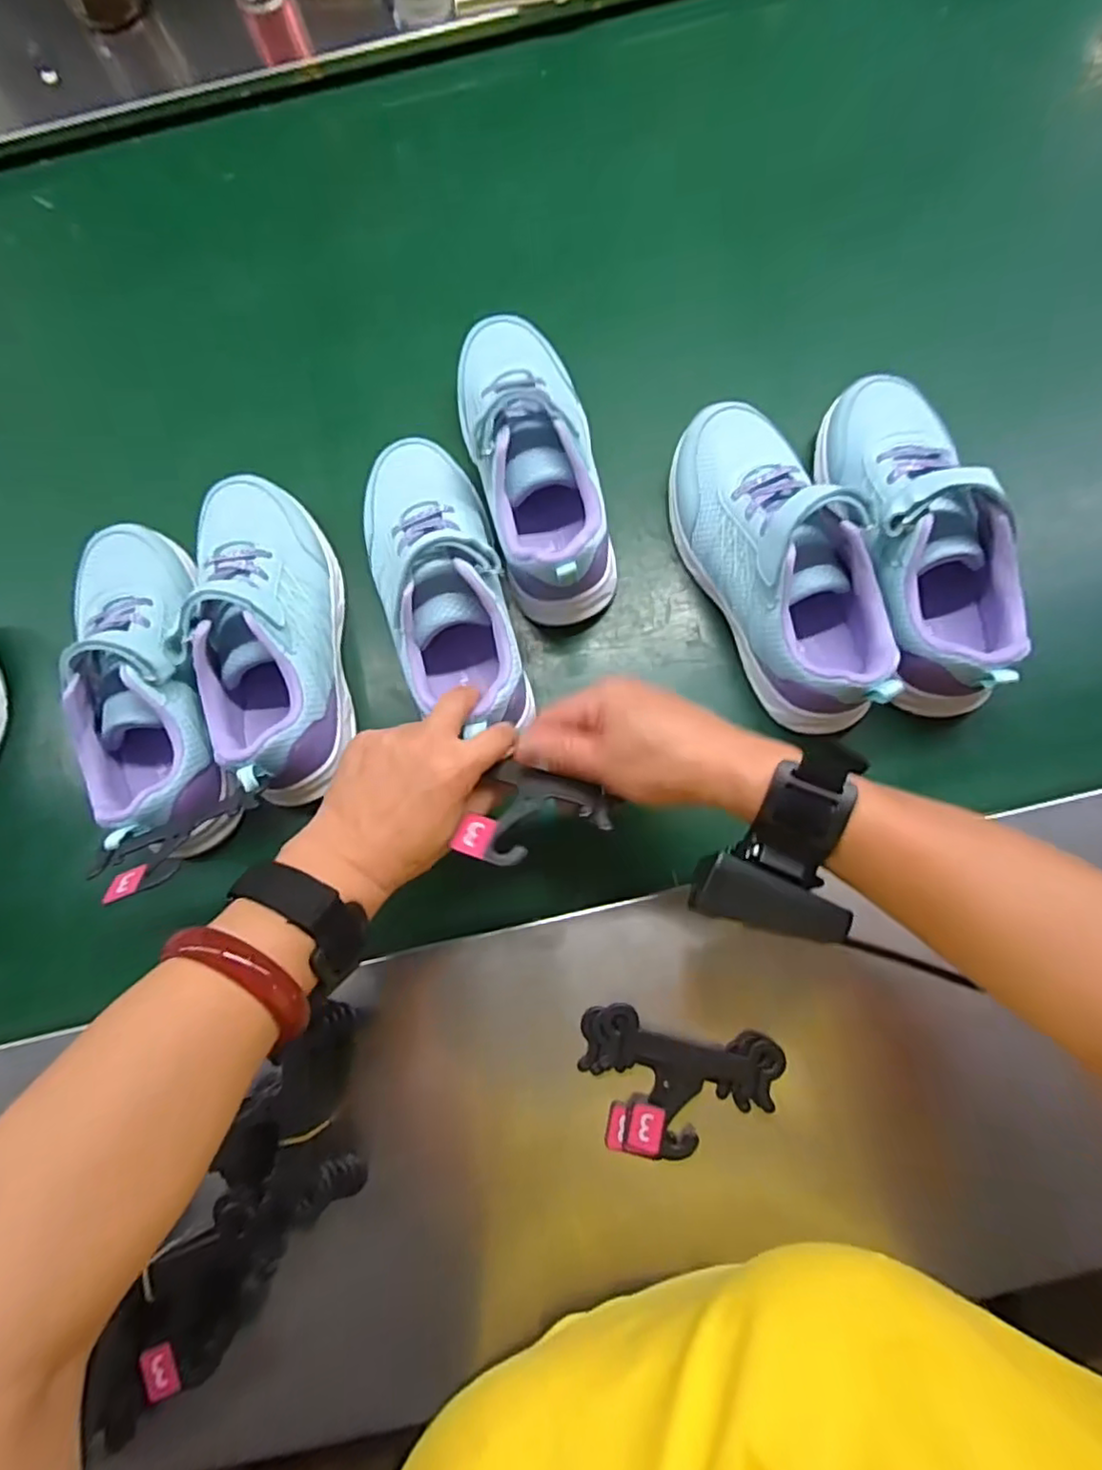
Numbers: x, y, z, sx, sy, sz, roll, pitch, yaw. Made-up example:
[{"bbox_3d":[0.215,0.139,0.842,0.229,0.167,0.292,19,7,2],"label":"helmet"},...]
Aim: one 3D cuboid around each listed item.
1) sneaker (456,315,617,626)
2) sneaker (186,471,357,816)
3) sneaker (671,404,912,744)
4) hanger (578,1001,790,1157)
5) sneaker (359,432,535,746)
[{"bbox_3d":[-0.012,-0.197,0.463,0.086,0.085,0.233,-11,77,-2],"label":"sneaker"},{"bbox_3d":[-0.192,-0.071,0.440,0.086,0.074,0.238,-9,77,-1],"label":"sneaker"},{"bbox_3d":[0.151,-0.117,0.430,0.082,0.100,0.231,-22,77,-4],"label":"sneaker"},{"bbox_3d":[0.073,0.202,0.374,0.110,0.016,0.074,6,77,2],"label":"hanger"},{"bbox_3d":[-0.072,-0.104,0.435,0.083,0.085,0.219,-19,73,-3],"label":"sneaker"}]

